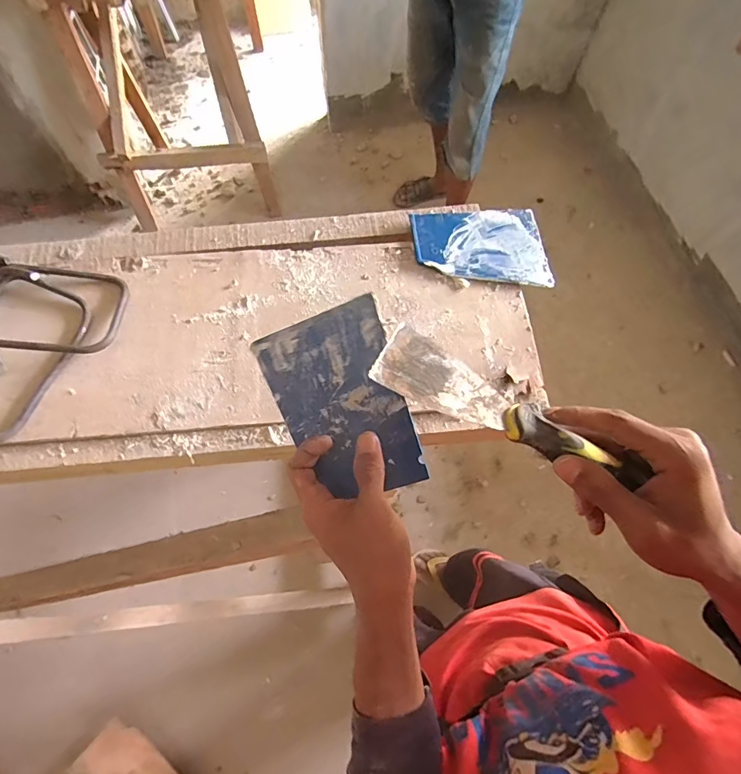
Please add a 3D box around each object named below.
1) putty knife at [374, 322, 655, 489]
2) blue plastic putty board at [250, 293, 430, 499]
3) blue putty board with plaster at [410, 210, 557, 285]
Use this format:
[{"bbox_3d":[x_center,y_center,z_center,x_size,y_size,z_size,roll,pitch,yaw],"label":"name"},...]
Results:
[{"bbox_3d":[0.080,0.016,0.285,0.159,0.019,0.067,28,39,3],"label":"putty knife"},{"bbox_3d":[-0.027,0.012,0.330,0.103,0.005,0.143,-20,76,14],"label":"blue plastic putty board"},{"bbox_3d":[0.125,-0.163,0.495,0.149,0.006,0.102,1,68,-1],"label":"blue putty board with plaster"}]

